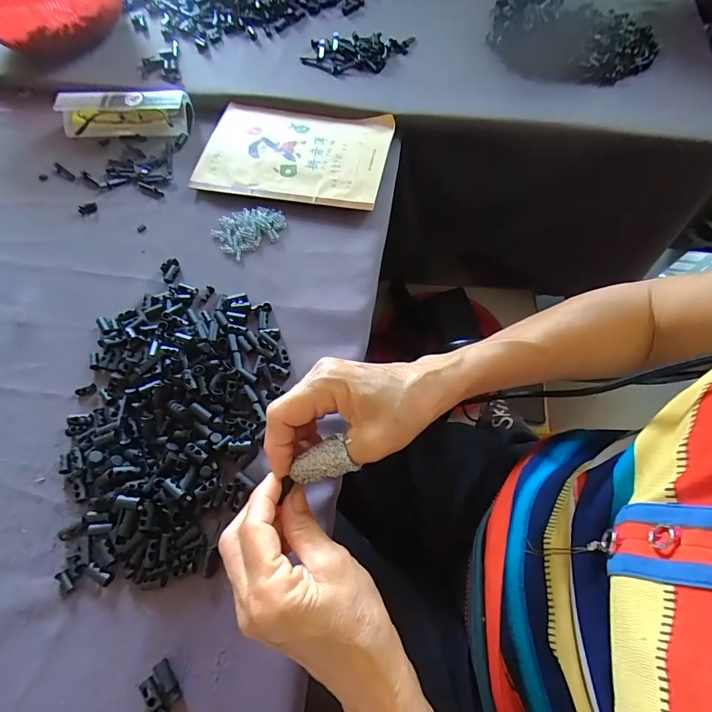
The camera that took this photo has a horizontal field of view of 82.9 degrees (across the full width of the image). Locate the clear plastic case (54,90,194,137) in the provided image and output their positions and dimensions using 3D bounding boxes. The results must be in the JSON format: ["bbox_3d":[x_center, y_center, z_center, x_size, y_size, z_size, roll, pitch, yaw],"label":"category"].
[{"bbox_3d":[-0.282,-0.296,0.489,0.155,0.032,0.043,-1,64,4],"label":"clear plastic case"}]

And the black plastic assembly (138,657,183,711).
[{"bbox_3d":[-0.124,0.211,0.255,0.019,0.008,0.026,-40,68,-15],"label":"black plastic assembly"}]

